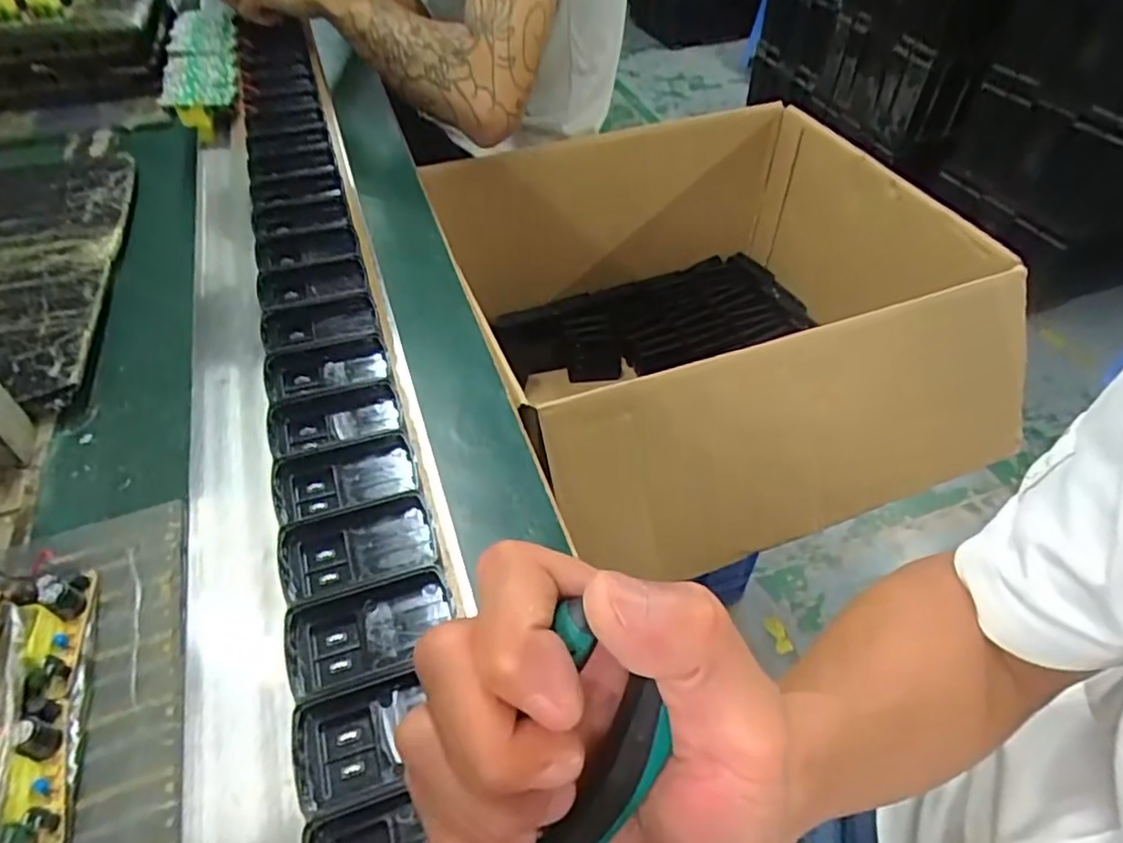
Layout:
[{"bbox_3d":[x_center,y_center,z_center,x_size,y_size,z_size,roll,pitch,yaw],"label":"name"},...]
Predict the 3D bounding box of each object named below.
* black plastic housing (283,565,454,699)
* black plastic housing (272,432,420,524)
[{"bbox_3d":[-0.083,0.091,0.287,0.070,0.012,0.041,-14,50,-14],"label":"black plastic housing"},{"bbox_3d":[-0.111,0.030,0.340,0.069,0.013,0.039,-13,50,-13],"label":"black plastic housing"}]

